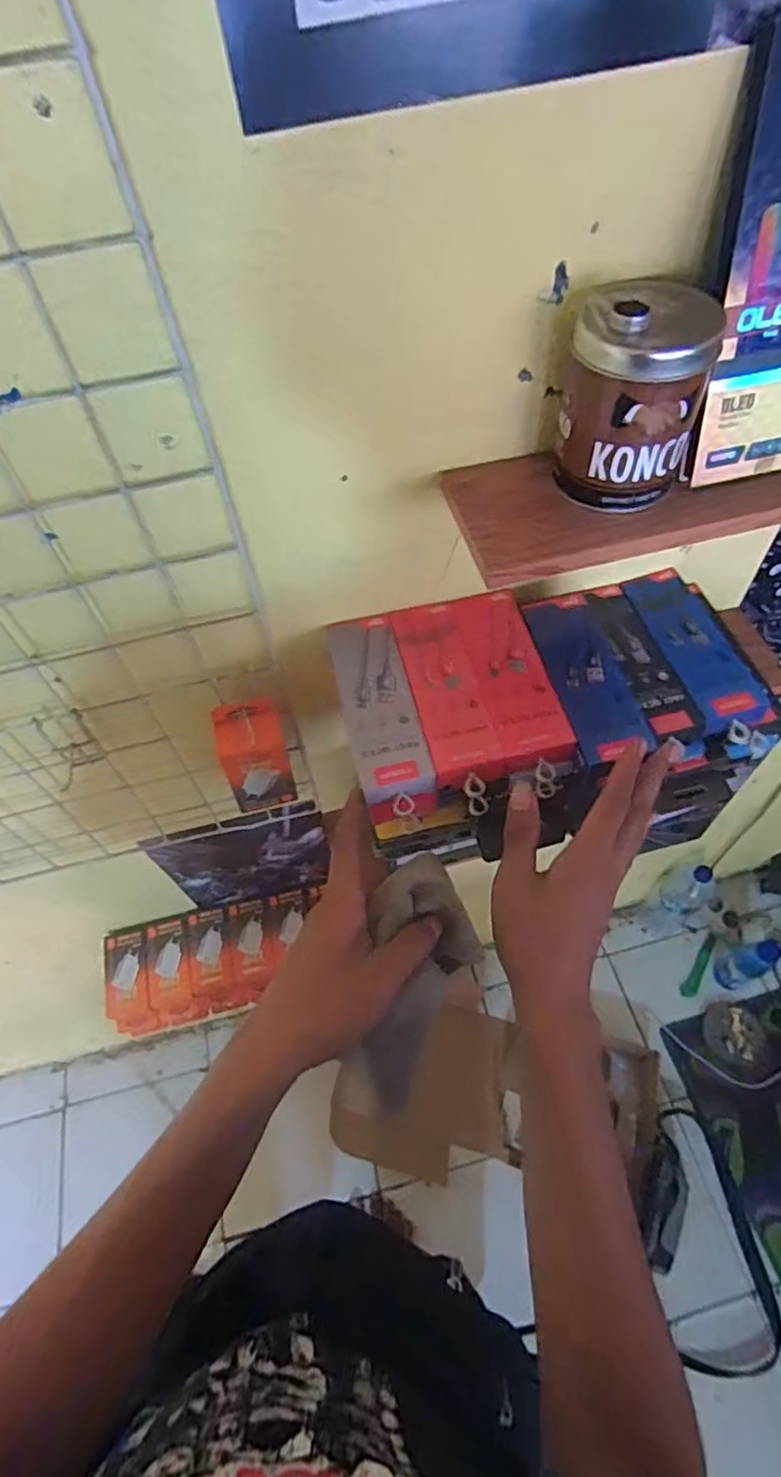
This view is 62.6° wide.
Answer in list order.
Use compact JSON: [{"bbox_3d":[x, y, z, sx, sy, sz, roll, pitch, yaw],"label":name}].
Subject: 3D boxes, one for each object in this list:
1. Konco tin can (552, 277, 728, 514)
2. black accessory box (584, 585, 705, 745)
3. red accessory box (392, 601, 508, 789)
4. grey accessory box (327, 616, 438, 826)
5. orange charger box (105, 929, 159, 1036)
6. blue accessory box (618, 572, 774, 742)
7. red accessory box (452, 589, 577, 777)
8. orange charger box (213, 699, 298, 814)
[{"bbox_3d":[0.134,-0.193,0.365,0.080,0.097,0.069,22,61,17],"label":"Konco tin can"},{"bbox_3d":[0.197,-0.065,0.516,0.042,0.023,0.151,-14,57,-6],"label":"black accessory box"},{"bbox_3d":[0.040,-0.040,0.483,0.049,0.024,0.152,-11,57,-4],"label":"red accessory box"},{"bbox_3d":[-0.007,-0.018,0.480,0.052,0.032,0.161,-13,57,-5],"label":"grey accessory box"},{"bbox_3d":[-0.354,0.331,0.864,0.059,0.029,0.133,-11,80,-4],"label":"orange charger box"},{"bbox_3d":[0.244,-0.077,0.523,0.056,0.027,0.151,-14,57,-6],"label":"blue accessory box"},{"bbox_3d":[0.090,-0.049,0.488,0.053,0.025,0.151,-11,57,-4],"label":"red accessory box"},{"bbox_3d":[-0.116,0.019,0.567,0.063,0.116,0.043,-13,57,-5],"label":"orange charger box"}]

